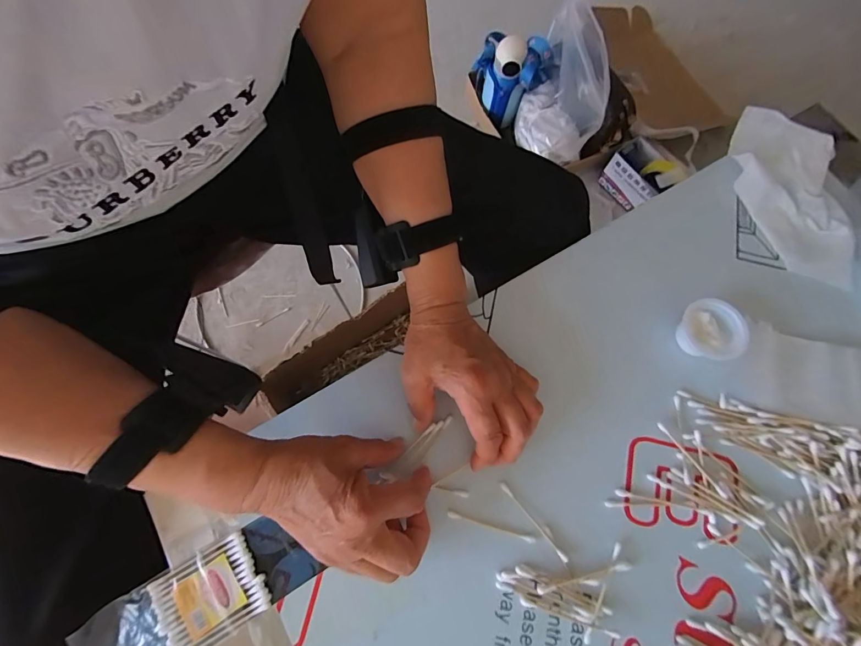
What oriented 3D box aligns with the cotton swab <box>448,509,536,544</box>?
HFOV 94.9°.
[{"bbox_3d":[0.048,0.162,0.315,0.071,0.004,0.006,16,73,6],"label":"cotton swab"}]

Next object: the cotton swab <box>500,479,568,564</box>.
[{"bbox_3d":[0.082,0.158,0.315,0.006,0.004,0.073,-38,75,-11],"label":"cotton swab"}]

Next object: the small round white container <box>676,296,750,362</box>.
[{"bbox_3d":[0.247,0.006,0.348,0.048,0.021,0.048,0,72,1],"label":"small round white container"}]

